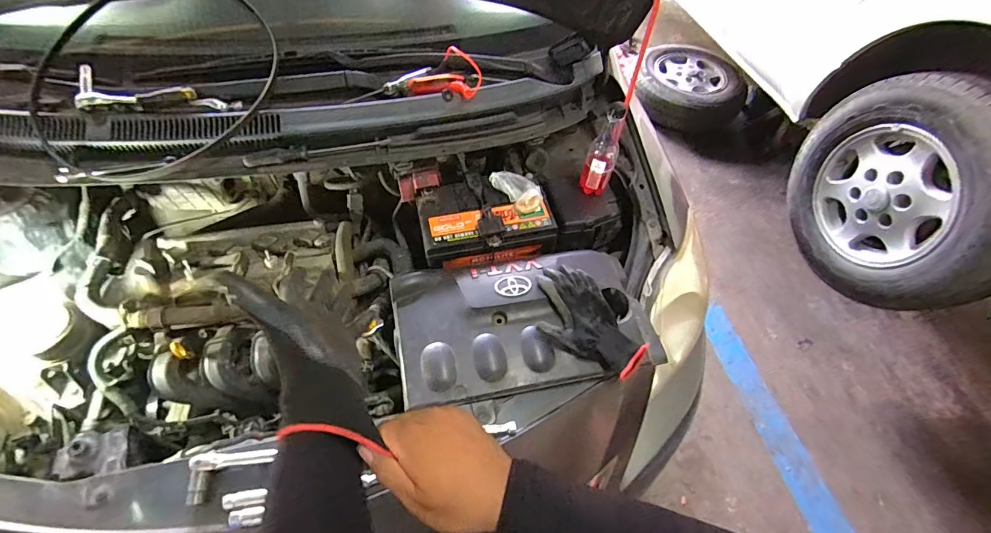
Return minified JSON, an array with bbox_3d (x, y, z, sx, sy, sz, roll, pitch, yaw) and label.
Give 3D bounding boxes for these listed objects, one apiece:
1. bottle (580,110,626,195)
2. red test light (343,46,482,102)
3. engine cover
[{"bbox_3d":[0.208,-0.212,0.855,0.056,0.188,0.056,20,56,9],"label":"bottle"},{"bbox_3d":[-0.147,-0.370,0.836,0.240,0.058,0.103,-4,55,-8],"label":"red test light"},{"bbox_3d":[0.048,0.083,0.742,0.426,0.052,0.241,-9,56,-11],"label":"engine cover"}]

